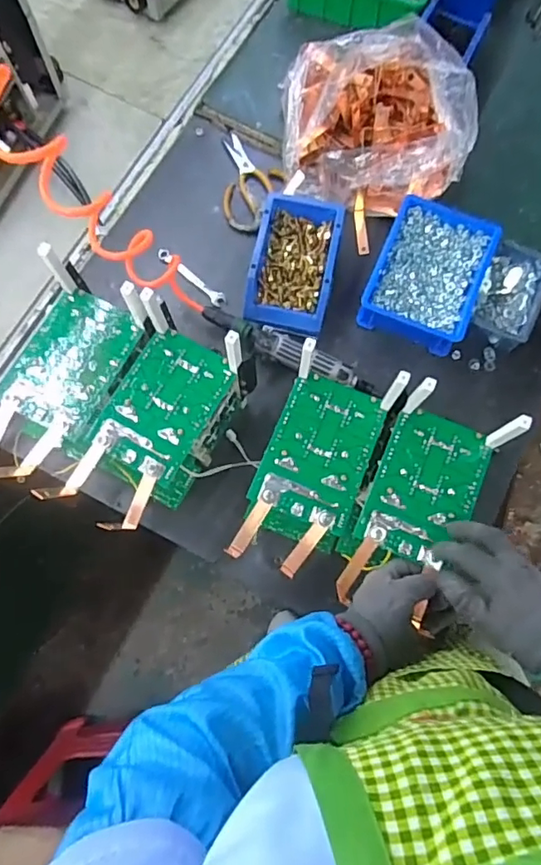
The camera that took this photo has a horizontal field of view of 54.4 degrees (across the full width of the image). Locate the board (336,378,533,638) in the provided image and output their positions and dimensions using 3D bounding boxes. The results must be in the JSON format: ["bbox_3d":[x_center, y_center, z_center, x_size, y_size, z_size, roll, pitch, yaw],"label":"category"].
[{"bbox_3d":[0.159,0.071,0.544,0.115,0.092,0.240,28,77,6],"label":"board"}]

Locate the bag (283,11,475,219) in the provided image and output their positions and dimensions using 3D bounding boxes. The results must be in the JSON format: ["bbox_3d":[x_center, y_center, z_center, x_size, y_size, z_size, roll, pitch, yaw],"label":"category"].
[{"bbox_3d":[0.156,-0.455,0.755,0.259,0.173,0.202,0,75,-1],"label":"bag"}]

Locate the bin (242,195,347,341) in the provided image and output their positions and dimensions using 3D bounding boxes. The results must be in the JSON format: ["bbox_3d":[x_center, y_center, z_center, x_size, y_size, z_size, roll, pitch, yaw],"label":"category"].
[{"bbox_3d":[0.034,-0.240,0.753,0.115,0.065,0.188,11,75,2],"label":"bin"}]

